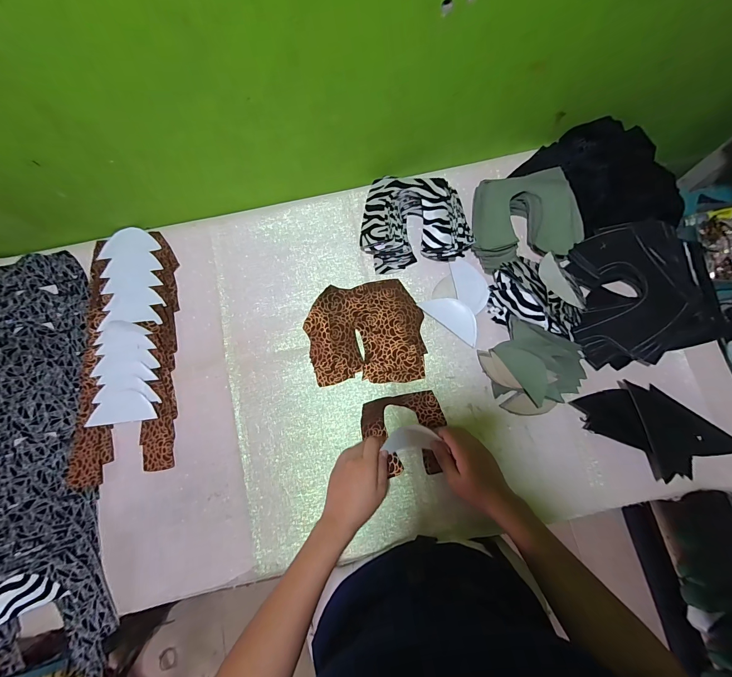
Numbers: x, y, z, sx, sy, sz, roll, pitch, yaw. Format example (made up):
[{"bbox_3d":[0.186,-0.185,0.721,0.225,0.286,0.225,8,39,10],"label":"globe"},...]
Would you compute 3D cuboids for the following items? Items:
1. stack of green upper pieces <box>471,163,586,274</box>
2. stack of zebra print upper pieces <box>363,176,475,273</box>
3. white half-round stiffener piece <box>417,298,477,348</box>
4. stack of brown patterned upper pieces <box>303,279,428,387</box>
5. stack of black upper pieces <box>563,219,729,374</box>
[{"bbox_3d":[0.261,-0.200,0.563,0.163,0.050,0.153,-7,77,0],"label":"stack of green upper pieces"},{"bbox_3d":[0.081,-0.204,0.572,0.186,0.052,0.156,-9,77,-1],"label":"stack of zebra print upper pieces"},{"bbox_3d":[0.145,-0.039,0.555,0.107,0.009,0.049,39,81,9],"label":"white half-round stiffener piece"},{"bbox_3d":[0.000,-0.011,0.547,0.181,0.026,0.162,-4,77,0],"label":"stack of brown patterned upper pieces"},{"bbox_3d":[0.430,-0.072,0.539,0.211,0.045,0.217,-5,77,0],"label":"stack of black upper pieces"}]

